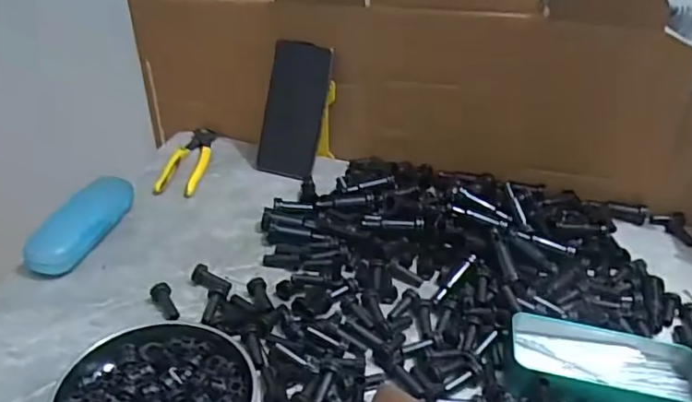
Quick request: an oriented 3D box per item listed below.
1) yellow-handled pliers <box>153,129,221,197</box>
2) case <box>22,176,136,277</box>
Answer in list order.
[{"bbox_3d":[-0.197,-0.057,0.744,0.050,0.017,0.161,5,33,-1],"label":"yellow-handled pliers"},{"bbox_3d":[-0.266,0.017,0.589,0.048,0.037,0.149,10,33,7],"label":"case"}]

